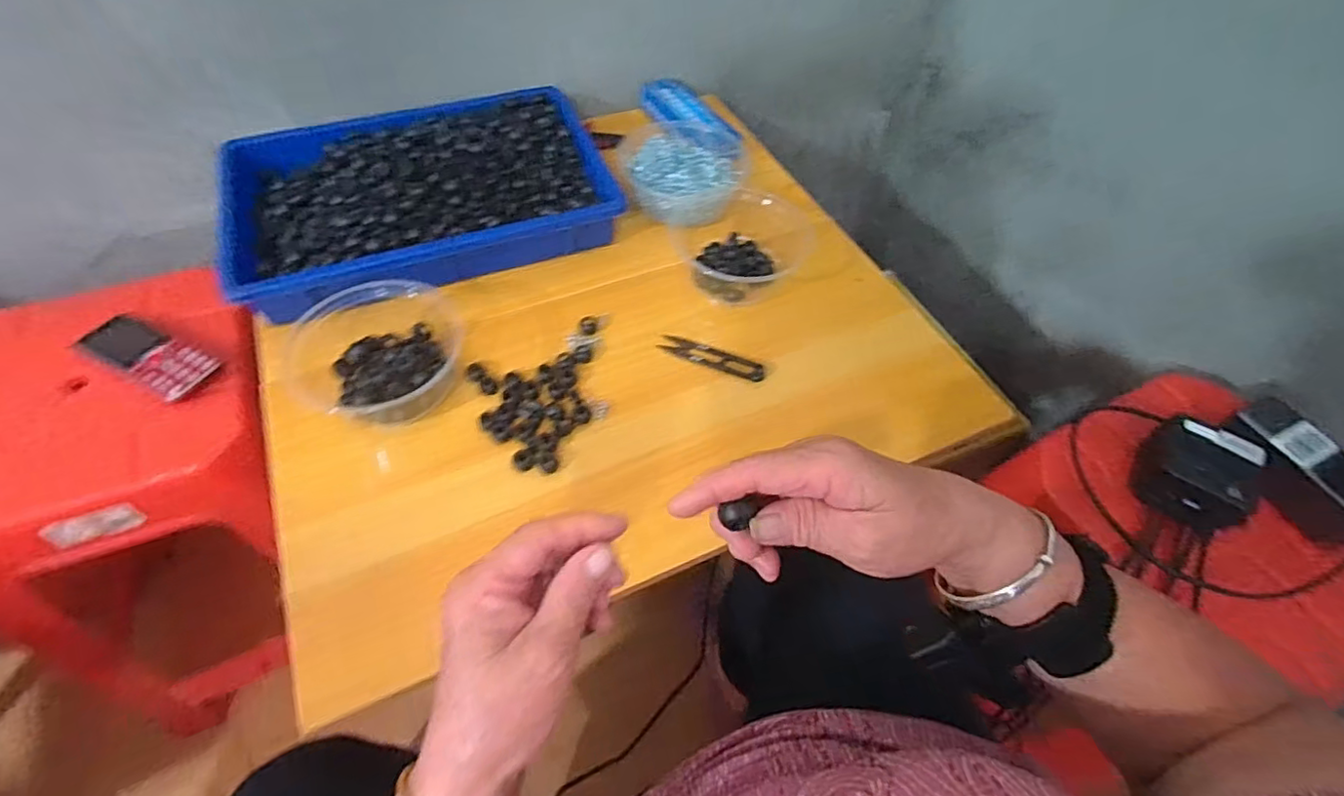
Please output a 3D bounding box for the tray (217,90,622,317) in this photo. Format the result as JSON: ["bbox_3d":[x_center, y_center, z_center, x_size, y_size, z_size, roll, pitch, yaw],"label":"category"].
[{"bbox_3d":[-0.259,-0.217,0.631,0.365,0.053,0.258,-19,58,-16],"label":"tray"}]

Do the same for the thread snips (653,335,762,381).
[{"bbox_3d":[0.037,-0.038,0.559,0.099,0.006,0.023,21,56,11],"label":"thread snips"}]

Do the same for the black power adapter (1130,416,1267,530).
[{"bbox_3d":[0.470,0.065,0.542,0.096,0.049,0.092,38,61,22],"label":"black power adapter"}]

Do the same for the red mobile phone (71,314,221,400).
[{"bbox_3d":[-0.491,-0.041,0.564,0.135,0.017,0.049,23,56,13],"label":"red mobile phone"}]

